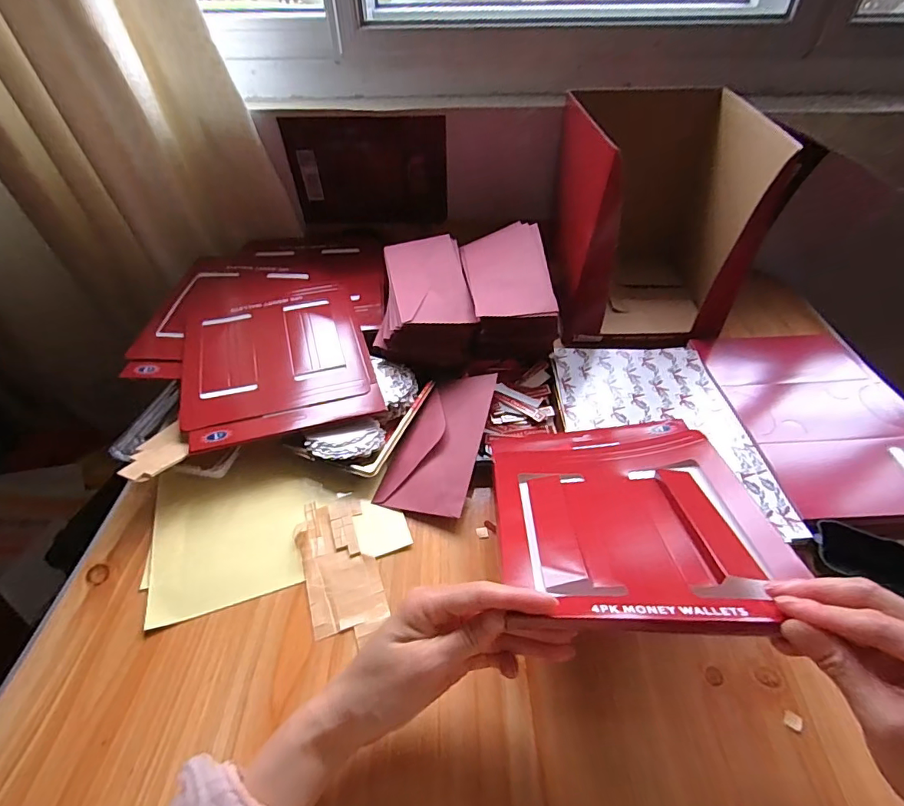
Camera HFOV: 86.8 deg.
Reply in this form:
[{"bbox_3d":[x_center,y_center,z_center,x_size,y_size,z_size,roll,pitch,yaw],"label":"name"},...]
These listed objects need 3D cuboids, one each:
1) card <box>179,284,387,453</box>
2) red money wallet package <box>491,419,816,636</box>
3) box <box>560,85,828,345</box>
[{"bbox_3d":[-0.209,-0.061,0.569,0.203,0.008,0.250,-13,49,-14],"label":"card"},{"bbox_3d":[0.136,0.078,0.384,0.194,0.016,0.239,-3,24,3],"label":"red money wallet package"},{"bbox_3d":[0.255,-0.241,0.617,0.191,0.222,0.243,4,44,5],"label":"box"}]

